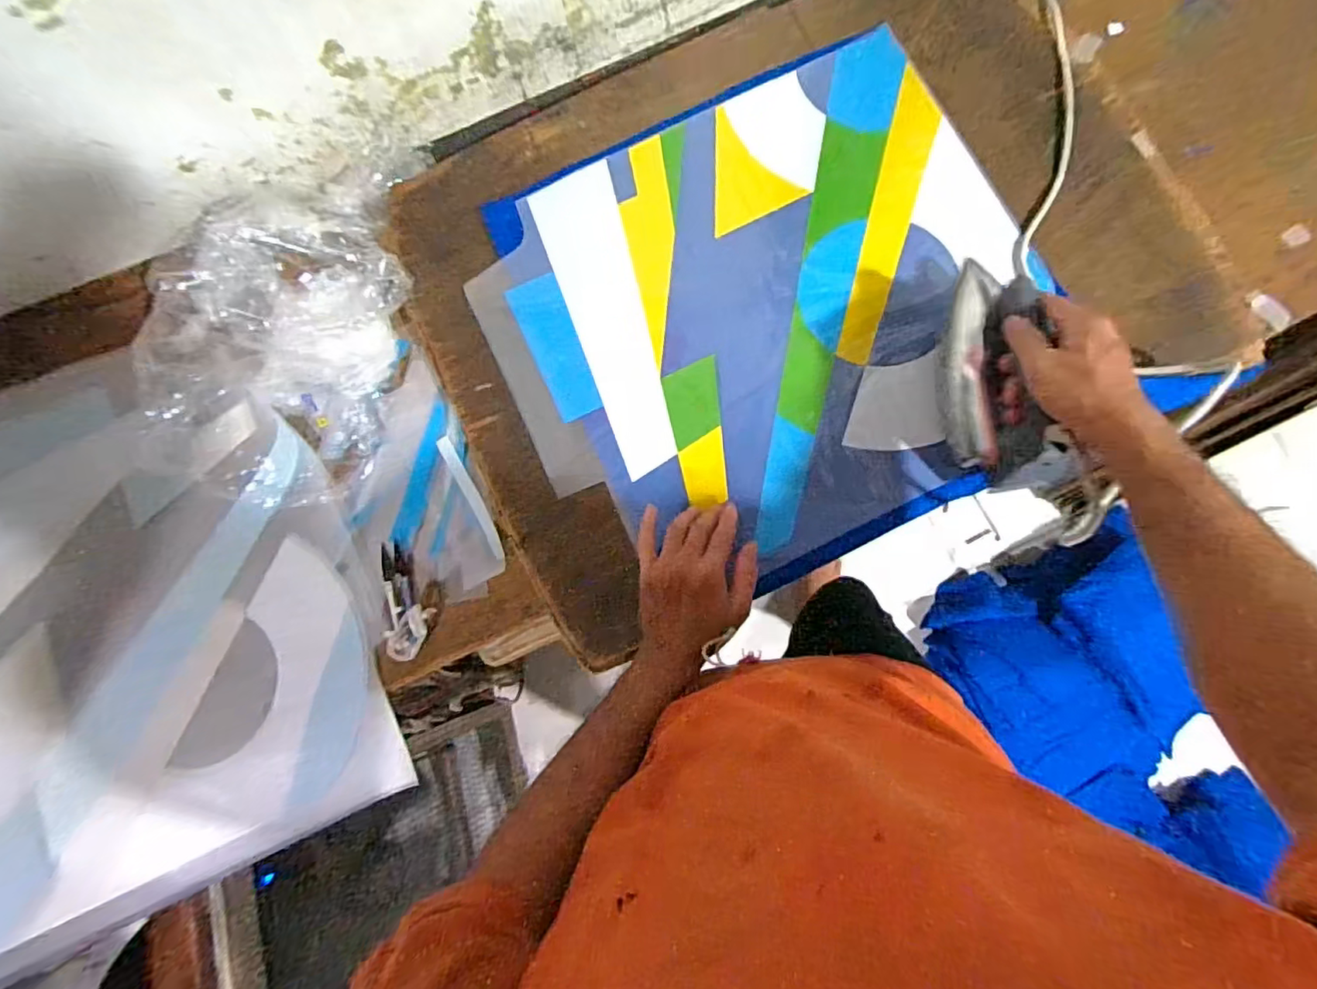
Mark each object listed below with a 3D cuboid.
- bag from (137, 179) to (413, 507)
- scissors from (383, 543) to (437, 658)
[{"bbox_3d":[-0.416,-0.185,0.639,0.254,0.131,0.380,-10,81,2],"label":"bag"},{"bbox_3d":[-0.275,0.114,0.636,0.049,0.024,0.127,-10,81,2],"label":"scissors"}]

